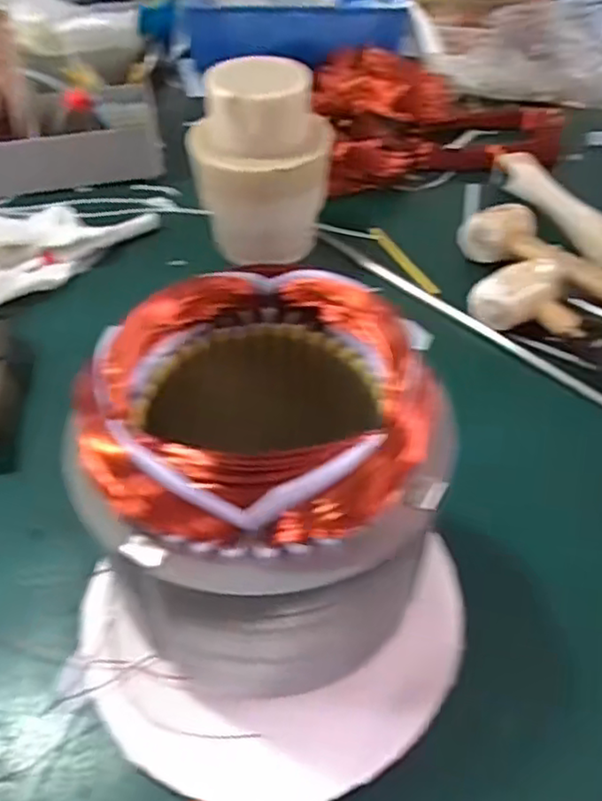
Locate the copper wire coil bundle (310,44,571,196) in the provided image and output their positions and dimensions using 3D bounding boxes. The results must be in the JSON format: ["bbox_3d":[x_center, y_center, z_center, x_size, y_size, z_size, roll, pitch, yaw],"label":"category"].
[{"bbox_3d":[0.156,-0.326,0.763,0.285,0.059,0.235,6,49,5],"label":"copper wire coil bundle"}]

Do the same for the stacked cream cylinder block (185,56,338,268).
[{"bbox_3d":[-0.031,-0.197,0.551,0.097,0.152,0.091,-28,54,-23],"label":"stacked cream cylinder block"}]

